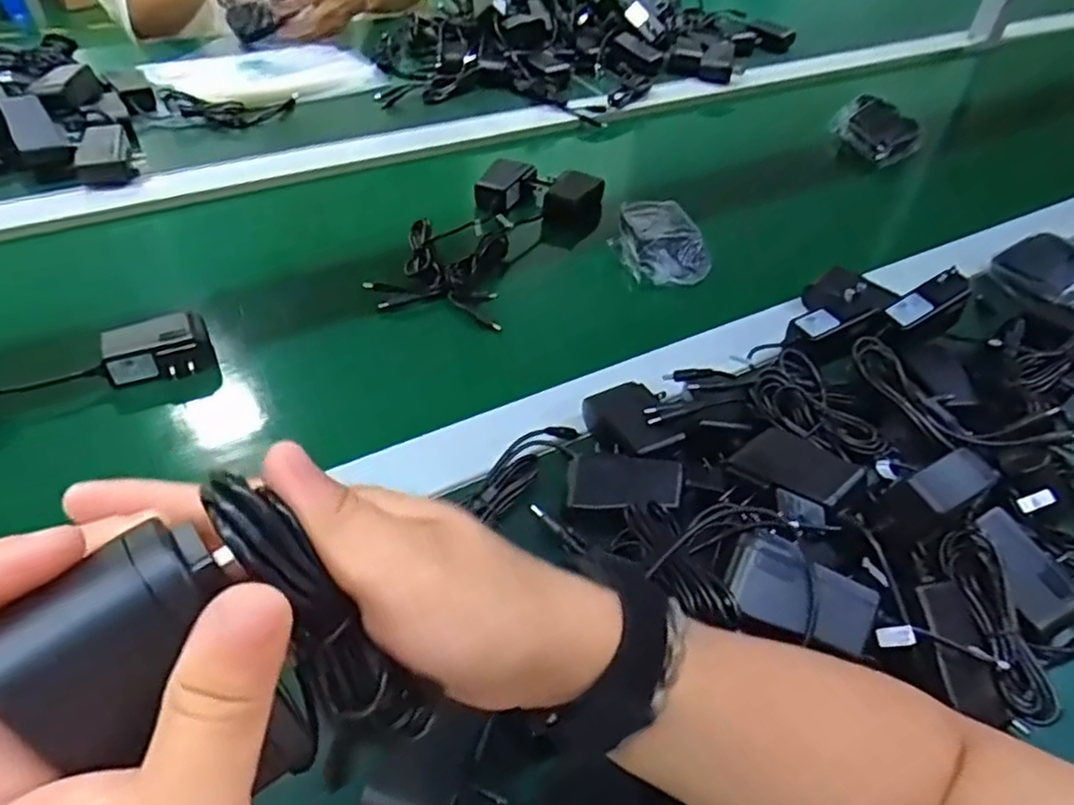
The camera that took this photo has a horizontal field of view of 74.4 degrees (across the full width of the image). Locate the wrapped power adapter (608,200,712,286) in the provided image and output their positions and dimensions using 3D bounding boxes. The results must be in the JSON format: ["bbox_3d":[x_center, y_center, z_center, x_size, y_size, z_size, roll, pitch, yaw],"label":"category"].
[{"bbox_3d":[0.113,-0.160,0.676,0.066,0.039,0.116,-7,47,-12],"label":"wrapped power adapter"}]

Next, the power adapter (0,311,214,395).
[{"bbox_3d":[-0.377,-0.011,0.502,0.280,0.043,0.055,-13,48,-17],"label":"power adapter"}]

